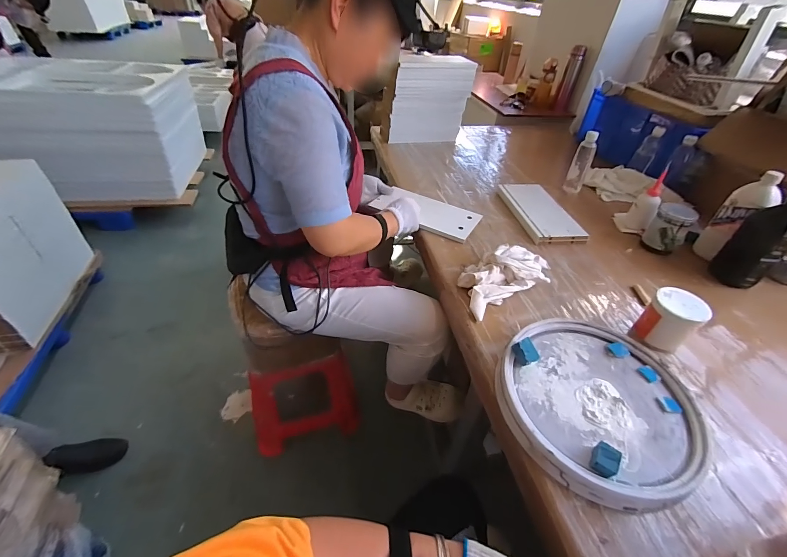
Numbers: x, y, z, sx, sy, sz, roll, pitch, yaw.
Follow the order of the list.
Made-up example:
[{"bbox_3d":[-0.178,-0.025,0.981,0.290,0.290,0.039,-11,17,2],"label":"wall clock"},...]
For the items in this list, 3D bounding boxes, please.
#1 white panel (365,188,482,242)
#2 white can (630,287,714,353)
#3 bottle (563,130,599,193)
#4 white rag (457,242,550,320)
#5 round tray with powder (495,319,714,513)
[{"bbox_3d":[0.096,-0.189,0.958,0.280,0.018,0.156,24,45,21],"label":"white panel"},{"bbox_3d":[0.516,0.082,0.637,0.078,0.100,0.080,3,41,-3],"label":"white can"},{"bbox_3d":[0.608,-0.366,1.100,0.059,0.188,0.056,24,44,20],"label":"bottle"},{"bbox_3d":[0.247,-0.016,0.748,0.275,0.064,0.125,-21,48,-27],"label":"white rag"},{"bbox_3d":[0.322,0.188,0.537,0.280,0.048,0.293,3,41,-3],"label":"round tray with powder"}]

